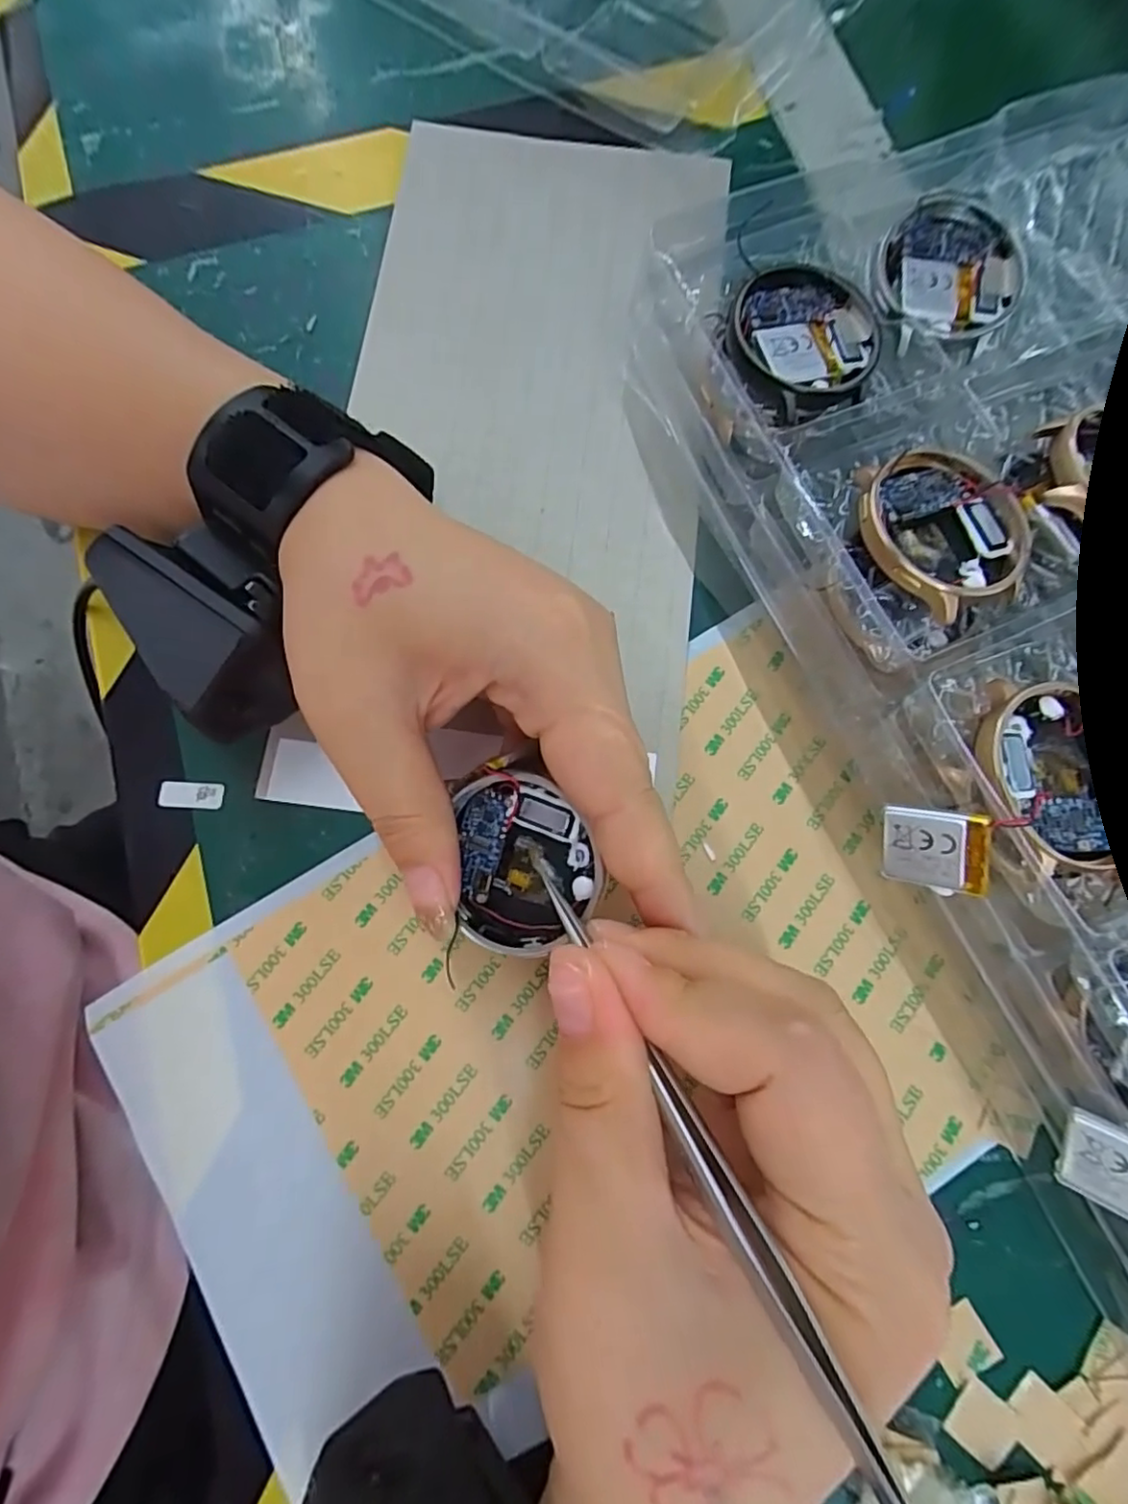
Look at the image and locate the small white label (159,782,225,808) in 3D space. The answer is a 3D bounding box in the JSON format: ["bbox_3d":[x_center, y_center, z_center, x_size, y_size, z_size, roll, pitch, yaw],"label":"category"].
[{"bbox_3d":[-0.118,0.014,0.200,0.020,0.004,0.008,2,91,-6],"label":"small white label"}]

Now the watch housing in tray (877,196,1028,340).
[{"bbox_3d":[0.118,-0.148,0.192,0.042,0.007,0.044,7,76,2],"label":"watch housing in tray"}]

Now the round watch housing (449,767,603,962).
[{"bbox_3d":[-0.009,0.027,0.153,0.035,0.012,0.042,1,103,12],"label":"round watch housing"}]

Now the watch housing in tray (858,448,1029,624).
[{"bbox_3d":[0.101,-0.059,0.169,0.045,0.014,0.043,0,77,0],"label":"watch housing in tray"}]

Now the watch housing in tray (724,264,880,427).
[{"bbox_3d":[0.072,-0.119,0.183,0.045,0.010,0.045,0,77,0],"label":"watch housing in tray"}]

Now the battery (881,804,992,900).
[{"bbox_3d":[0.087,0.023,0.148,0.022,0.004,0.020,6,109,39],"label":"battery"}]

